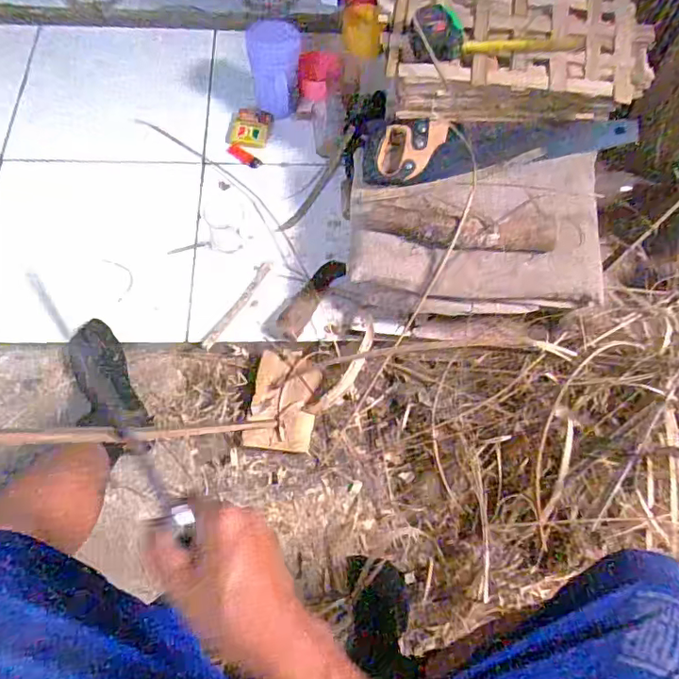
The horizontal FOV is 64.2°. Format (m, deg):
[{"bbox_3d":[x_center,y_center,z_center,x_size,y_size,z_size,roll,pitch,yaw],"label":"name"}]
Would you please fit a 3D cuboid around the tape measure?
[{"bbox_3d":[0.244,-0.477,0.845,0.267,0.051,0.062,-3,66,-4],"label":"tape measure"}]

